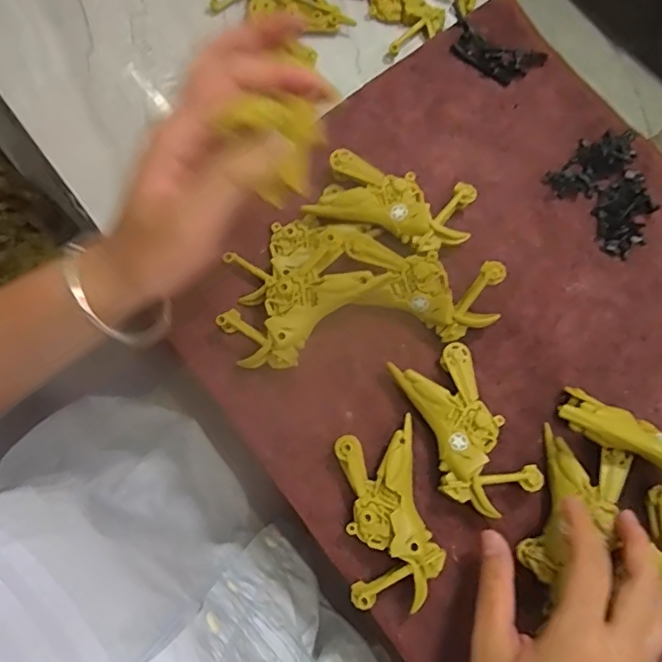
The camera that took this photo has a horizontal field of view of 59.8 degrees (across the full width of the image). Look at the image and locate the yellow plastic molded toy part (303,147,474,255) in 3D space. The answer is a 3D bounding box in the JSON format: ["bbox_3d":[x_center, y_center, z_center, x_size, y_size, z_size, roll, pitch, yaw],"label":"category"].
[{"bbox_3d":[0.040,-0.081,0.379,0.099,0.024,0.050,17,78,4],"label":"yellow plastic molded toy part"}]

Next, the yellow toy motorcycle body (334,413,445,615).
[{"bbox_3d":[0.032,0.107,0.336,0.050,0.023,0.095,-9,77,-2],"label":"yellow toy motorcycle body"}]

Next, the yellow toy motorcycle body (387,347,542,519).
[{"bbox_3d":[0.079,0.060,0.347,0.051,0.021,0.097,-27,78,-6],"label":"yellow toy motorcycle body"}]

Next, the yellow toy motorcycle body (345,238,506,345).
[{"bbox_3d":[0.054,-0.027,0.361,0.095,0.038,0.047,20,78,5],"label":"yellow toy motorcycle body"}]

